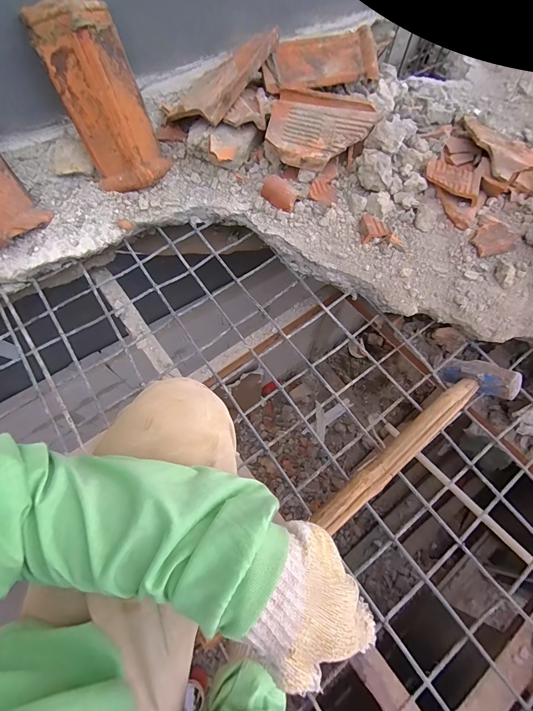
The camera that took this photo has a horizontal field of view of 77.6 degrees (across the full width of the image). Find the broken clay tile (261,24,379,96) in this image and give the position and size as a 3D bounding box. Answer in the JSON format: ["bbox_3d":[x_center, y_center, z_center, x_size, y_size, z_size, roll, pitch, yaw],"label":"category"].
[{"bbox_3d":[0.142,-0.788,0.884,0.310,0.046,0.118,-12,109,-2],"label":"broken clay tile"}]

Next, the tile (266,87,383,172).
[{"bbox_3d":[0.137,-0.558,0.810,0.251,0.050,0.211,11,66,3],"label":"tile"}]

